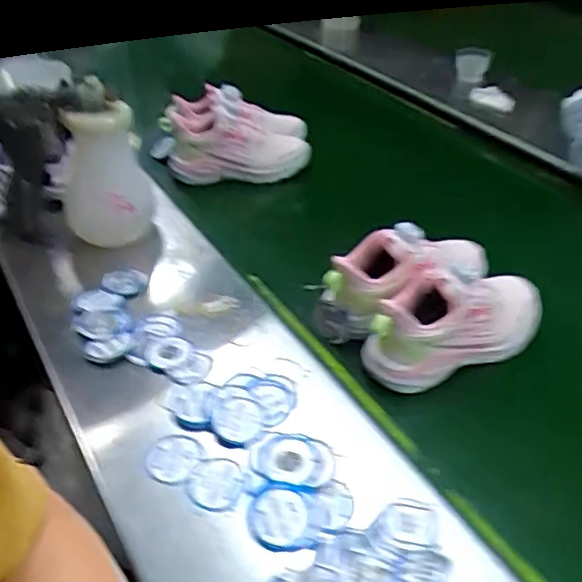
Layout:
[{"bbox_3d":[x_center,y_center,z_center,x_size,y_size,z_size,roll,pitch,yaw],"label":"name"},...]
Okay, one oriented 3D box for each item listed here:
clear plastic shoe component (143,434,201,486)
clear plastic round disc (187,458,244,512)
[{"bbox_3d":[-0.103,0.146,0.522,0.044,0.005,0.047,14,43,17],"label":"clear plastic shoe component"},{"bbox_3d":[-0.063,0.162,0.506,0.045,0.004,0.049,-1,40,1],"label":"clear plastic round disc"}]

